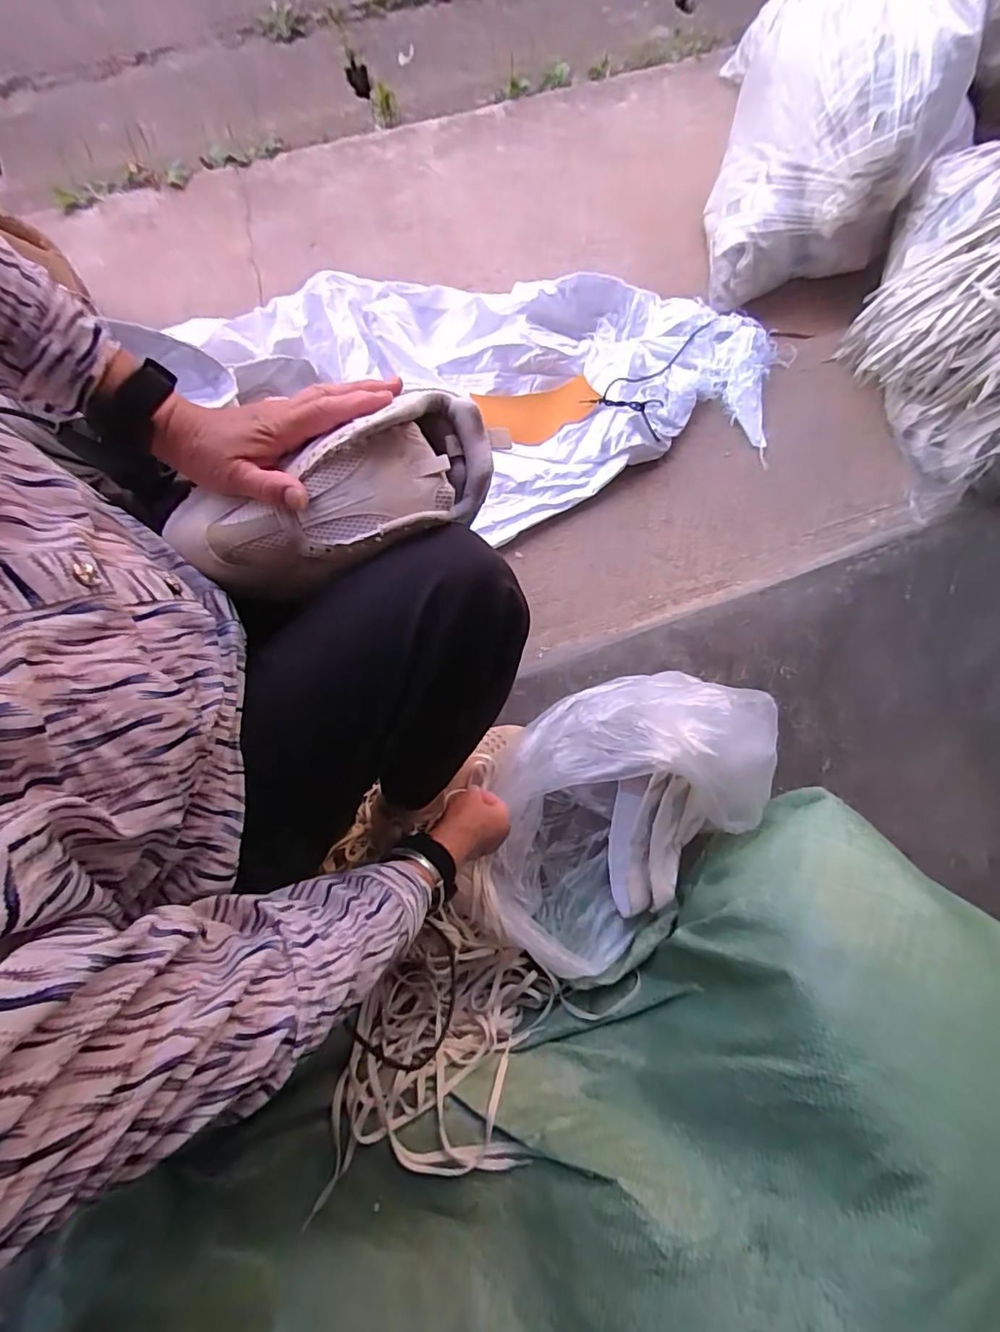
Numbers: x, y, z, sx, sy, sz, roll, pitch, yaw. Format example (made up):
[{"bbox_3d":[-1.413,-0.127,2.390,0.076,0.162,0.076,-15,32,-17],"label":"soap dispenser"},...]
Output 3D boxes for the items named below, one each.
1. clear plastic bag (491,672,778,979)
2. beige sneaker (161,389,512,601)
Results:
[{"bbox_3d":[0.145,0.171,0.658,0.392,0.173,0.263,-43,83,-8],"label":"clear plastic bag"},{"bbox_3d":[-0.121,-0.127,0.388,0.240,0.083,0.108,-25,81,-1],"label":"beige sneaker"}]

